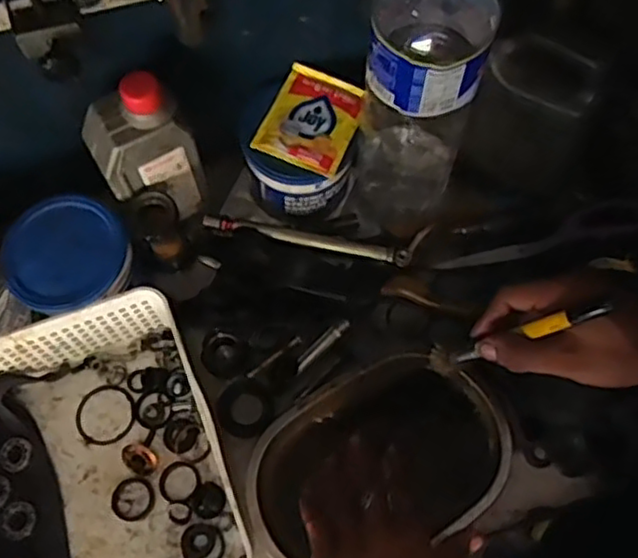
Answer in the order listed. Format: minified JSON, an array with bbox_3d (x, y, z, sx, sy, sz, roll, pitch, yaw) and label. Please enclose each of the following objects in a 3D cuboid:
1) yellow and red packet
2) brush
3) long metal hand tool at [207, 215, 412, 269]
[{"bbox_3d":[-0.006,-0.145,0.601,0.079,0.010,0.094,20,69,9],"label":"yellow and red packet"},{"bbox_3d":[0.141,0.046,0.503,0.019,0.163,0.021,13,64,-30],"label":"brush"},{"bbox_3d":[-0.011,-0.038,0.636,0.194,0.027,0.019,10,68,5],"label":"long metal hand tool"}]

